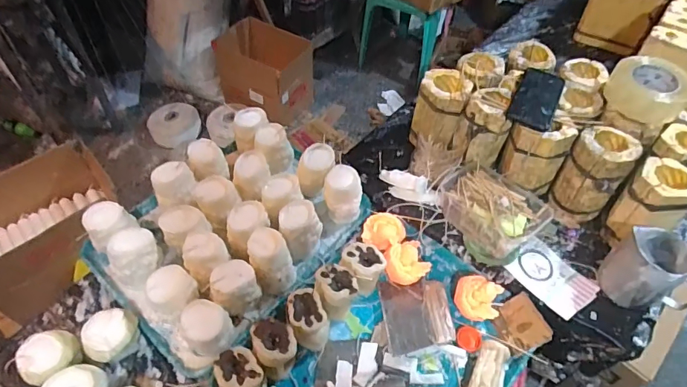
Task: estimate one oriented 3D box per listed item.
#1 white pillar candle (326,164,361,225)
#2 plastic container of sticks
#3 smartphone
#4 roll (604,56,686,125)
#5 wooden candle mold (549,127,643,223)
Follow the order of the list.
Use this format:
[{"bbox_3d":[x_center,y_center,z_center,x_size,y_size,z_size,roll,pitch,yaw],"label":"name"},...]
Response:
[{"bbox_3d":[0.001,0.003,0.823,0.063,0.090,0.066,1,52,-1],"label":"white pillar candle"},{"bbox_3d":[0.257,0.025,0.778,0.128,0.079,0.169,-25,57,-20],"label":"plastic container of sticks"},{"bbox_3d":[0.344,-0.170,0.795,0.074,0.014,0.149,22,54,15],"label":"smartphone"},{"bbox_3d":[0.544,-0.191,0.790,0.128,0.067,0.123,1,52,-1],"label":"roll"},{"bbox_3d":[0.435,-0.033,0.787,0.096,0.150,0.096,37,60,24],"label":"wooden candle mold"}]

